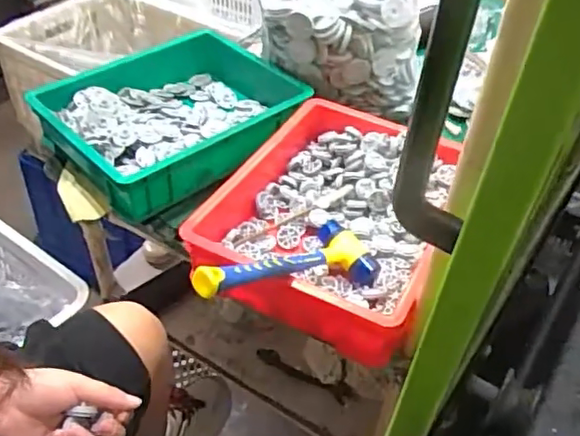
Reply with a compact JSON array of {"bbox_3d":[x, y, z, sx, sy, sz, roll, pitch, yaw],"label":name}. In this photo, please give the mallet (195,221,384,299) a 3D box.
[{"bbox_3d":[0.004,0.050,0.634,0.085,0.047,0.286,36,22,28],"label":"mallet"}]

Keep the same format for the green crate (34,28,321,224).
[{"bbox_3d":[-0.177,-0.164,0.926,0.293,0.080,0.354,34,51,27],"label":"green crate"}]

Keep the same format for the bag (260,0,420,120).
[{"bbox_3d":[0.078,-0.322,0.929,0.253,0.245,0.185,7,43,2],"label":"bag"}]

